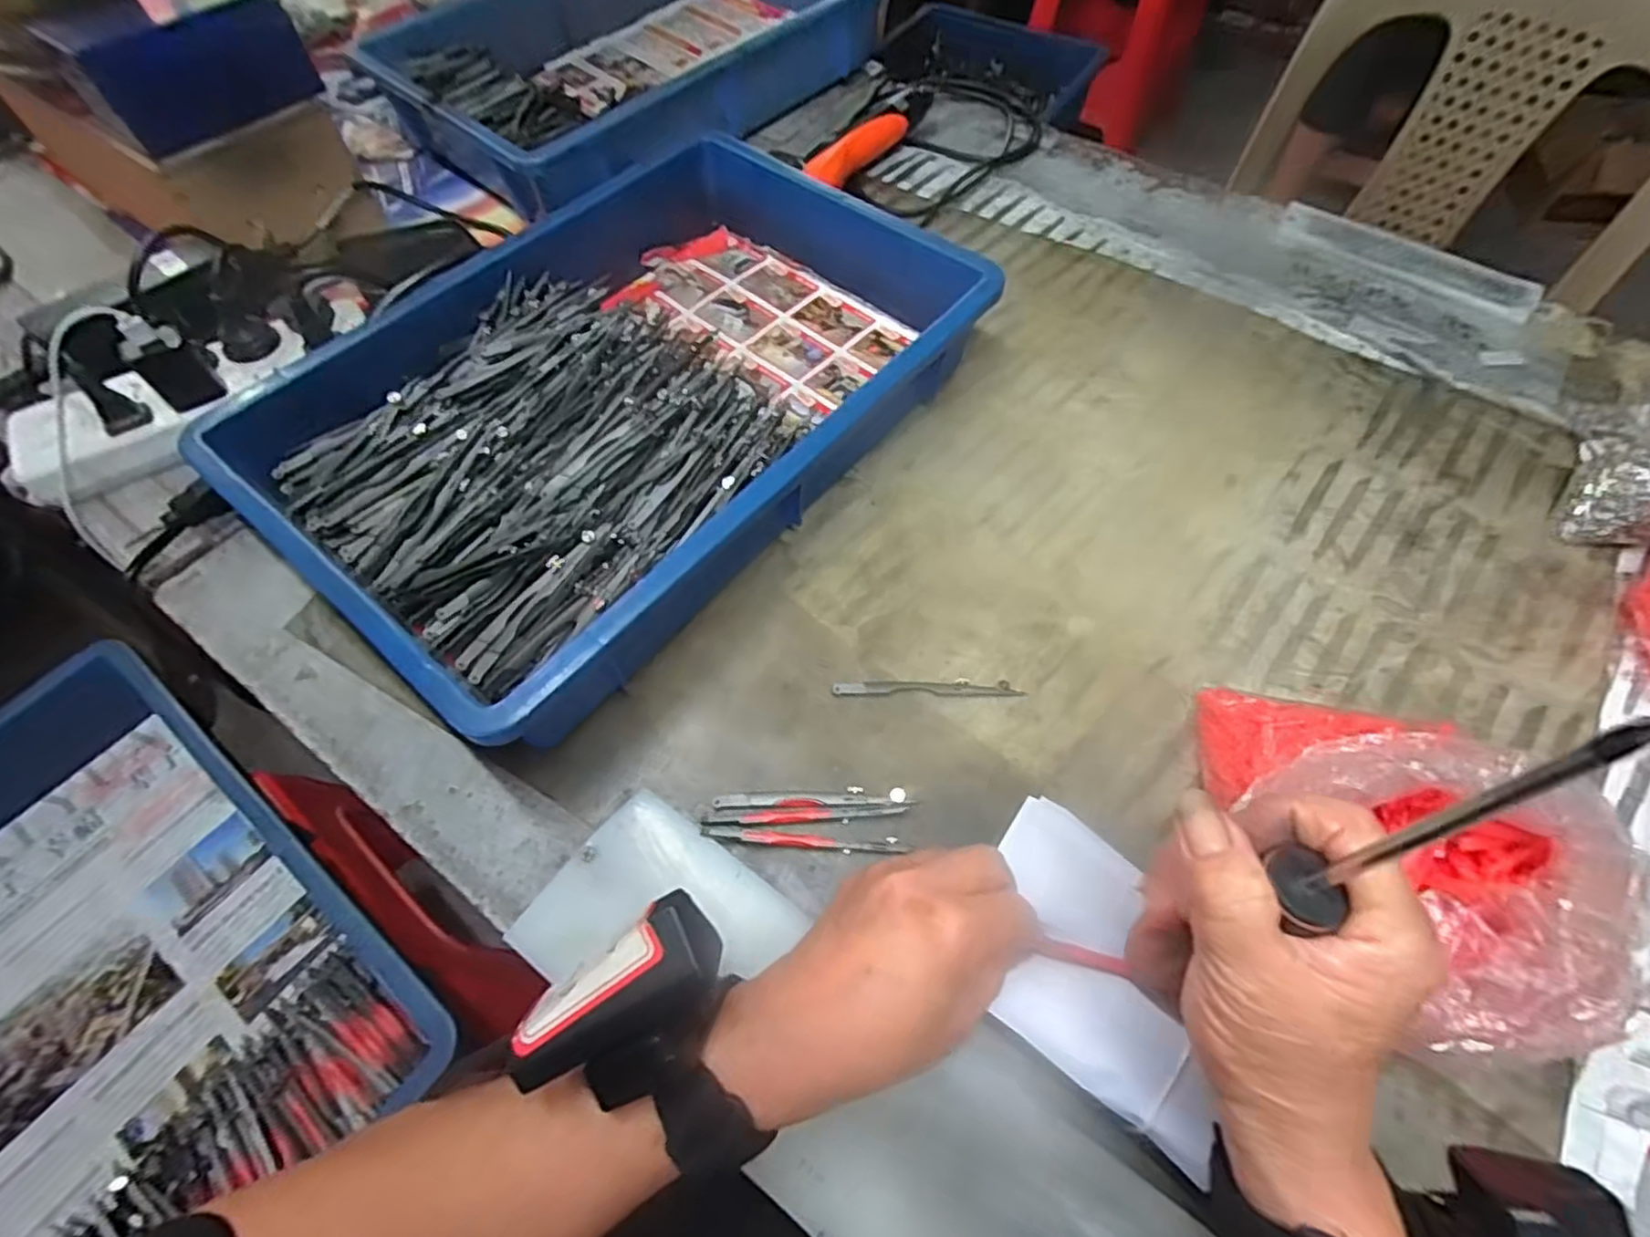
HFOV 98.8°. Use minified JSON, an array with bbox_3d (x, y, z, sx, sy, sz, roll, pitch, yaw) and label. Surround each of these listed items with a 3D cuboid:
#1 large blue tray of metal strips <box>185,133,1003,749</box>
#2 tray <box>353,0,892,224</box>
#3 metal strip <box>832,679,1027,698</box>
[{"bbox_3d":[-0.126,-0.147,0.462,0.284,0.076,0.414,36,67,17],"label":"large blue tray of metal strips"},{"bbox_3d":[-0.176,-0.551,0.678,0.286,0.069,0.440,41,68,19],"label":"tray"},{"bbox_3d":[0.059,0.040,0.405,0.107,0.006,0.010,1,62,-1],"label":"metal strip"}]

